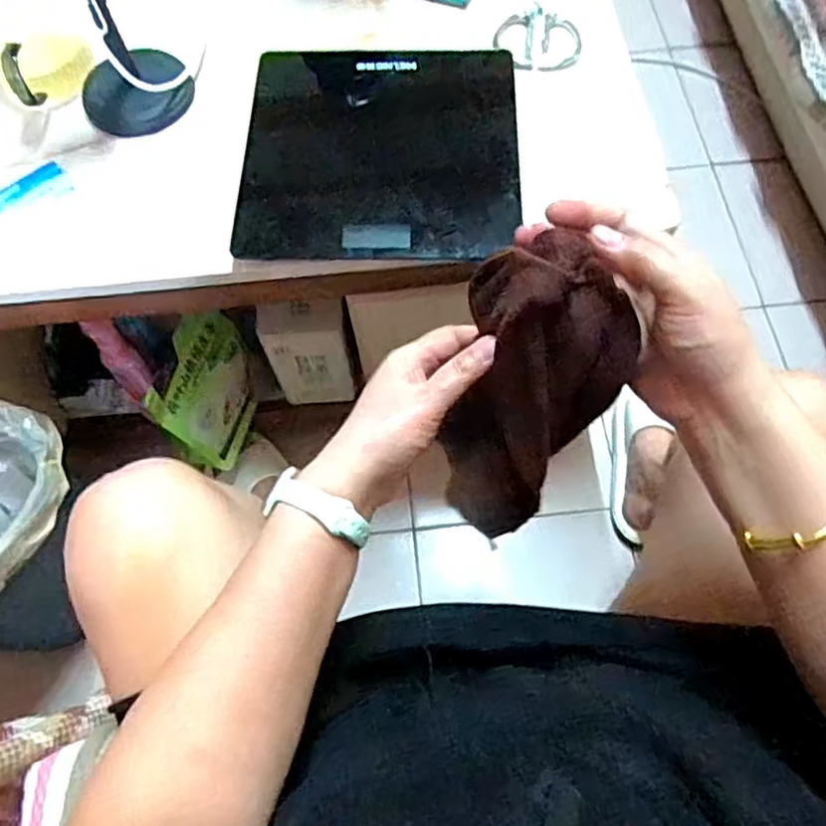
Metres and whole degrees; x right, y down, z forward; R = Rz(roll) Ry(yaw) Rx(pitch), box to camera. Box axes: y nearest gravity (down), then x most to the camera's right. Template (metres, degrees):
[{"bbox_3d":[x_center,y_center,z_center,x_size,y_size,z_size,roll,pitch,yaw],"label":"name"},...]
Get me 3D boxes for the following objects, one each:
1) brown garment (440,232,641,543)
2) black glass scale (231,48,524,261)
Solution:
[{"bbox_3d":[0.067,-0.006,0.422,0.100,0.211,0.051,19,40,6],"label":"brown garment"},{"bbox_3d":[-0.029,-0.261,0.625,0.252,0.020,0.262,0,66,3],"label":"black glass scale"}]

